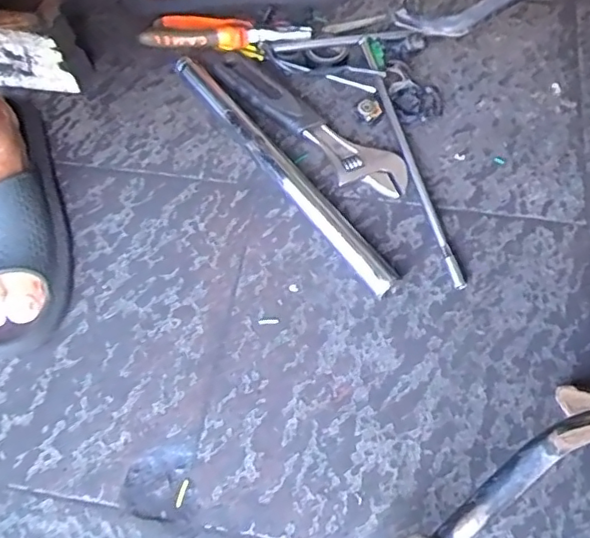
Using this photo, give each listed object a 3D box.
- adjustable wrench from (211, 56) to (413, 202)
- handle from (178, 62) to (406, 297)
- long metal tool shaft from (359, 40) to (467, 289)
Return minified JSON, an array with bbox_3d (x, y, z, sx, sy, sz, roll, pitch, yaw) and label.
[{"bbox_3d":[0.002,-0.149,0.582,0.258,0.021,0.047,38,71,19],"label":"adjustable wrench"},{"bbox_3d":[-0.018,-0.098,0.557,0.021,0.024,0.331,-34,66,-13],"label":"handle"},{"bbox_3d":[0.108,-0.111,0.560,0.012,0.018,0.289,-13,63,-4],"label":"long metal tool shaft"}]

